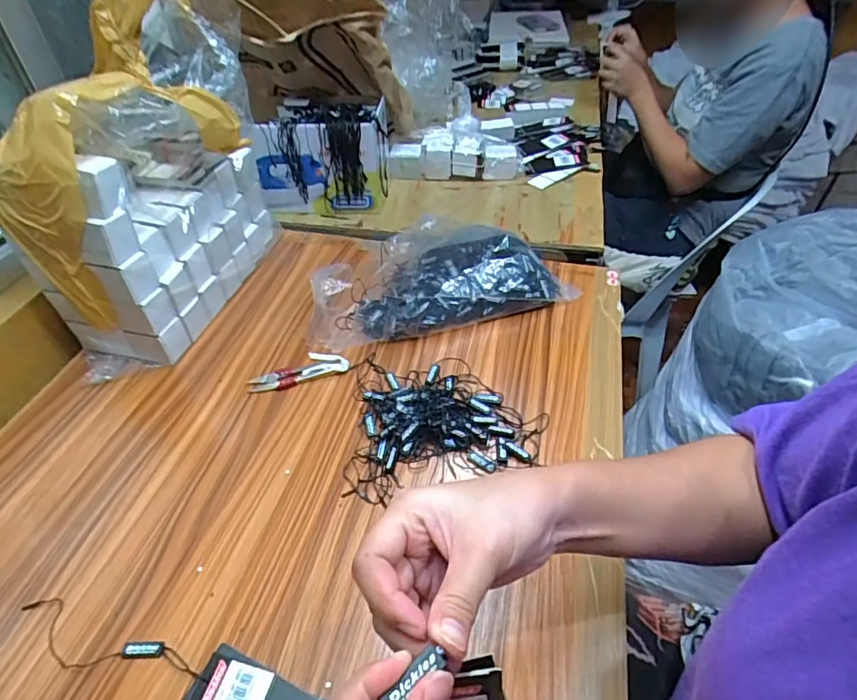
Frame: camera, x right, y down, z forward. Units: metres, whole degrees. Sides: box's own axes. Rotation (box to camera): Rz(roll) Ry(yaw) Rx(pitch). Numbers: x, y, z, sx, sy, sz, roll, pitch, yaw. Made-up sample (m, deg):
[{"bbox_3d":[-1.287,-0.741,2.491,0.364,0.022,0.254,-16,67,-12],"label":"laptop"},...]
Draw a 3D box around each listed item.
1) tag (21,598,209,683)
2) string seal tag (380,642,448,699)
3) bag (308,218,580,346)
[{"bbox_3d":[-0.234,0.216,0.371,0.162,0.007,0.034,12,46,14],"label":"tag"},{"bbox_3d":[-0.006,0.125,0.196,0.009,0.005,0.027,33,56,30],"label":"string seal tag"},{"bbox_3d":[0.008,-0.092,0.625,0.308,0.080,0.129,-15,46,-13],"label":"bag"}]

